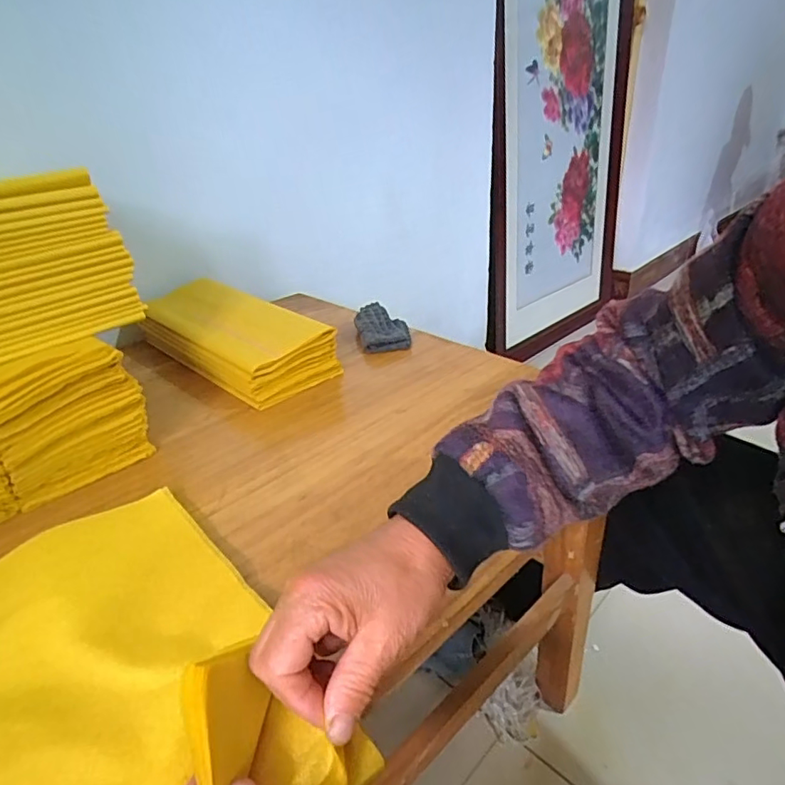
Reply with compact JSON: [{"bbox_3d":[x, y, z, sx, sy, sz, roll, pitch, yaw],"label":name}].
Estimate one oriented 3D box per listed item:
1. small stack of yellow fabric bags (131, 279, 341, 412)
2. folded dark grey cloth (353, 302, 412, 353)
[{"bbox_3d":[-0.209,-0.077,0.703,0.291,0.086,0.133,21,36,37],"label":"small stack of yellow fabric bags"},{"bbox_3d":[-0.014,-0.093,0.766,0.074,0.037,0.104,-7,28,-6],"label":"folded dark grey cloth"}]

